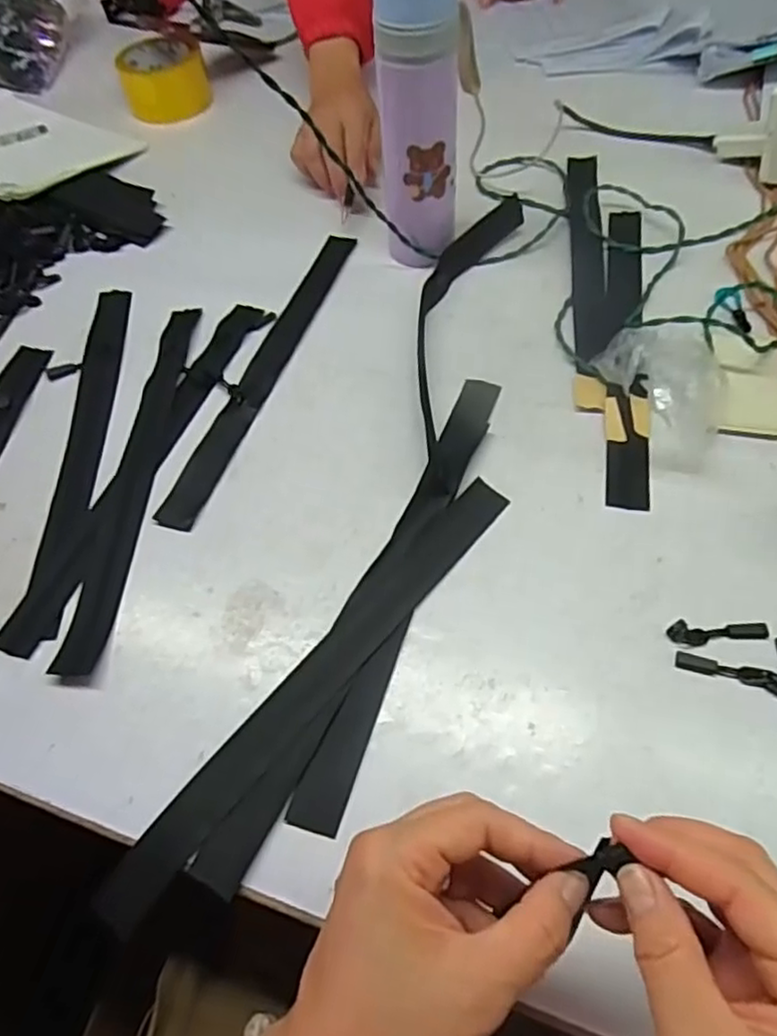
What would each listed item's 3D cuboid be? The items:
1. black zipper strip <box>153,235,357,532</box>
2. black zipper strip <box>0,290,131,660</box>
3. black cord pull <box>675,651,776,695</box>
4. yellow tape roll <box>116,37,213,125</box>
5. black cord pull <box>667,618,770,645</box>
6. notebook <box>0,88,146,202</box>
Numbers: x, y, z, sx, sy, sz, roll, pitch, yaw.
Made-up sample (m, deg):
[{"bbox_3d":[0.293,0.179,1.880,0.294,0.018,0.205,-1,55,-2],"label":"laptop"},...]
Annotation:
[{"bbox_3d":[-0.102,-0.136,0.572,0.034,0.004,0.349,13,60,13],"label":"black zipper strip"},{"bbox_3d":[-0.246,-0.062,0.533,0.037,0.004,0.359,-4,58,2],"label":"black zipper strip"},{"bbox_3d":[0.208,0.093,0.402,0.062,0.004,0.012,13,60,13],"label":"black cord pull"},{"bbox_3d":[-0.273,-0.544,0.808,0.100,0.053,0.102,-5,58,2],"label":"yellow tape roll"},{"bbox_3d":[0.208,0.072,0.415,0.061,0.006,0.013,0,58,5],"label":"black cord pull"},{"bbox_3d":[-0.474,-0.454,0.782,0.349,0.012,0.191,31,56,24],"label":"notebook"}]

